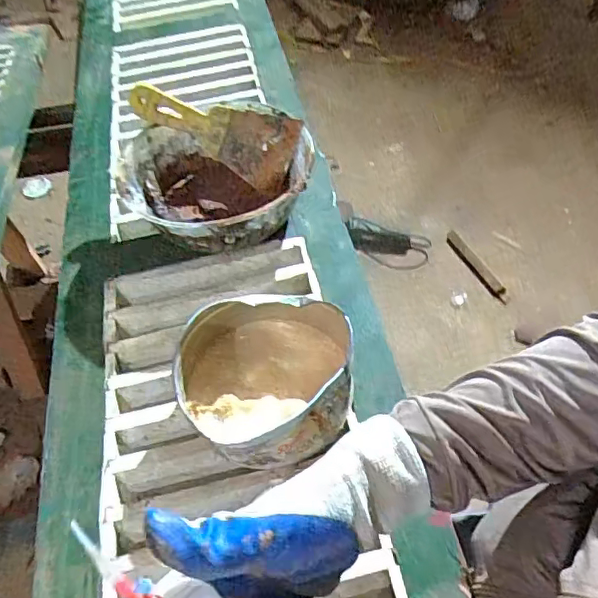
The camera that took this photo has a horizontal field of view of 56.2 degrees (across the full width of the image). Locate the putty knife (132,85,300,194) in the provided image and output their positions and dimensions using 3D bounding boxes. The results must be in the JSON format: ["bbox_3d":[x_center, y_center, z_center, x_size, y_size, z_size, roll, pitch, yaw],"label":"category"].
[{"bbox_3d":[-0.099,-0.181,0.641,0.185,0.086,0.018,13,29,-1],"label":"putty knife"}]

